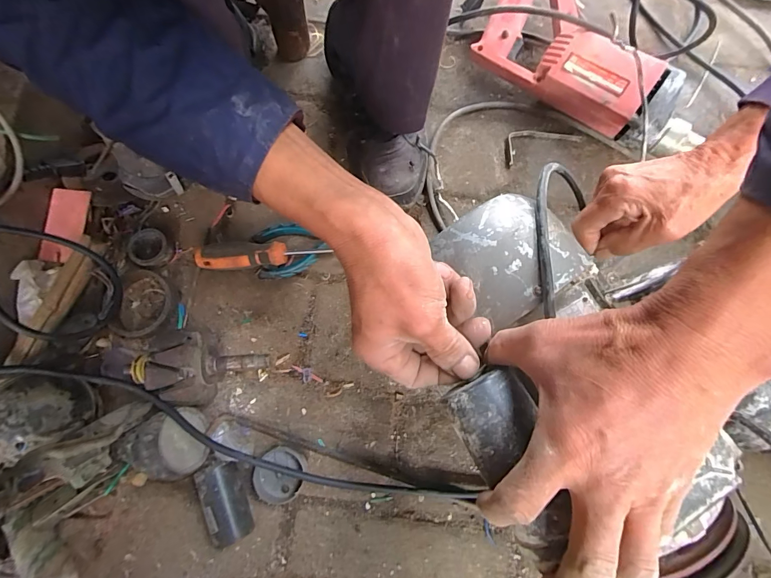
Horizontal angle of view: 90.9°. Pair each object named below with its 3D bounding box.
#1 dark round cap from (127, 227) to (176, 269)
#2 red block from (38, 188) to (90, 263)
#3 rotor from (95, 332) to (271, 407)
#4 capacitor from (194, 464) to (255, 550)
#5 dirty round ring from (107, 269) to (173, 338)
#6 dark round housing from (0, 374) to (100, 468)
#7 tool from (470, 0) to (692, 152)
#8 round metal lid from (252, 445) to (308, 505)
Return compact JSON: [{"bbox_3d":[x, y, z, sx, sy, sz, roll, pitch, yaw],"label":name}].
[{"bbox_3d":[-0.286,-0.049,0.465,0.043,0.027,0.043,0,76,-1],"label":"dark round cap"},{"bbox_3d":[-0.391,-0.077,0.462,0.043,0.014,0.090,4,76,0],"label":"red block"},{"bbox_3d":[-0.200,0.083,0.408,0.146,0.079,0.077,-13,77,-4],"label":"rotor"},{"bbox_3d":[-0.166,0.221,0.399,0.042,0.044,0.077,-21,77,-6],"label":"capacitor"},{"bbox_3d":[-0.287,0.016,0.444,0.078,0.023,0.080,0,76,-1],"label":"dirty round ring"},{"bbox_3d":[-0.330,0.123,0.372,0.066,0.075,0.079,-6,77,0],"label":"dark round housing"},{"bbox_3d":[0.254,-0.282,0.485,0.280,0.094,0.118,38,79,8],"label":"tool"},{"bbox_3d":[-0.113,0.200,0.409,0.050,0.017,0.054,0,76,-1],"label":"round metal lid"}]

